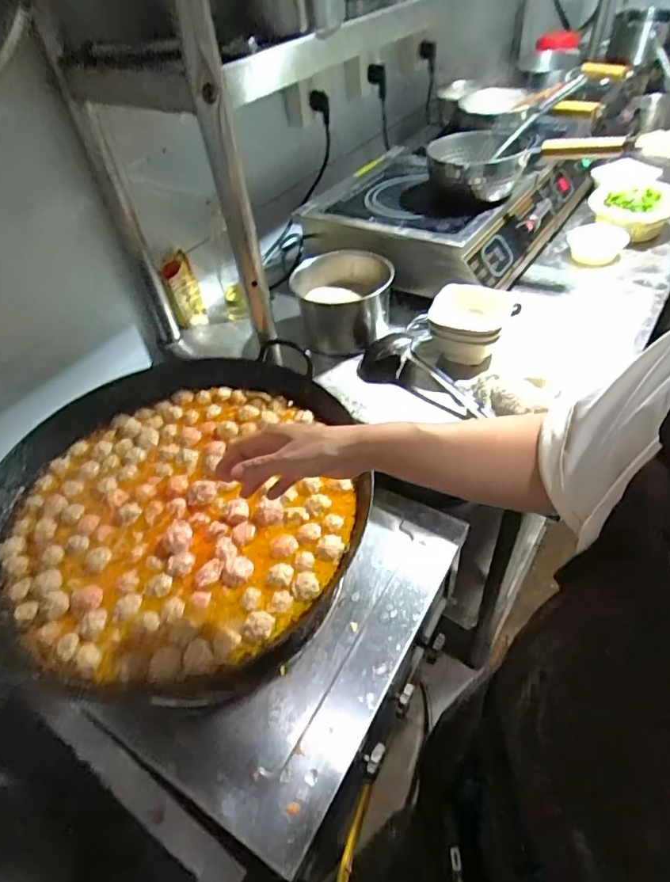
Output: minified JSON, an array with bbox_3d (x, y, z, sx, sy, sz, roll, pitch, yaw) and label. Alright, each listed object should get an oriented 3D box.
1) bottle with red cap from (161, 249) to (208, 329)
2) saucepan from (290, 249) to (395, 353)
[{"bbox_3d":[-0.288,-0.283,0.968,0.057,0.136,0.053,-16,47,-8],"label":"bottle with red cap"},{"bbox_3d":[0.019,-0.240,0.899,0.167,0.124,0.144,-12,47,-5],"label":"saucepan"}]

